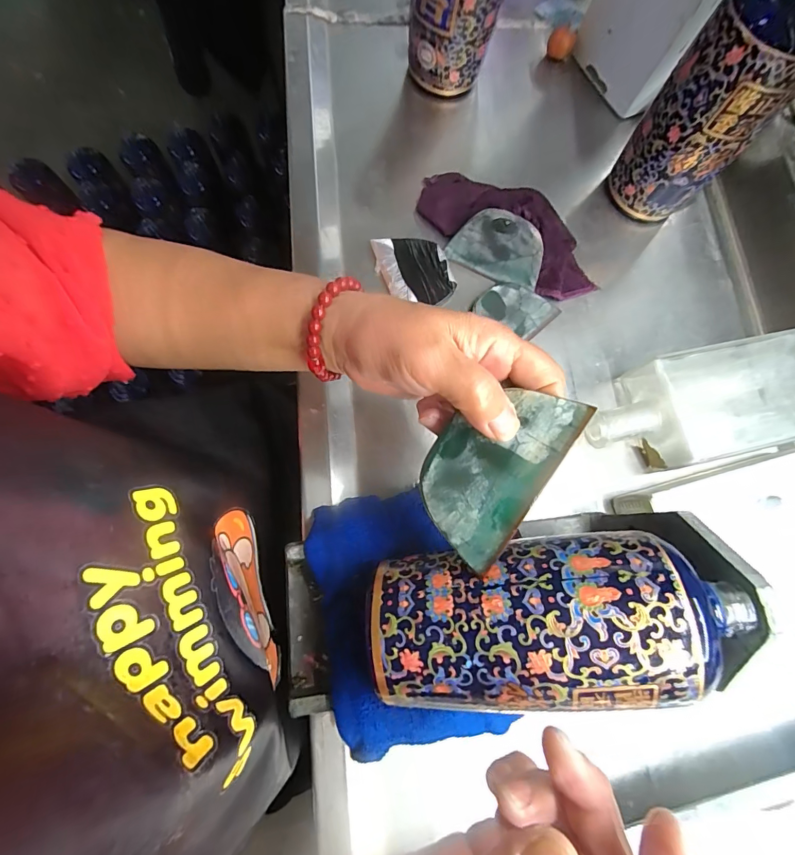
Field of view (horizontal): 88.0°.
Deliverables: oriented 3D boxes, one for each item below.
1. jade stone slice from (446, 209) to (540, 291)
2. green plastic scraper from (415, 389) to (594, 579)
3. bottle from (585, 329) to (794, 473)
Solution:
[{"bbox_3d":[0.092,-0.163,0.370,0.083,0.004,0.055,27,105,4],"label":"jade stone slice"},{"bbox_3d":[0.048,0.019,0.210,0.055,0.004,0.093,34,94,15],"label":"green plastic scraper"},{"bbox_3d":[0.266,-0.019,0.340,0.230,0.046,0.093,-12,79,-4],"label":"bottle"}]

